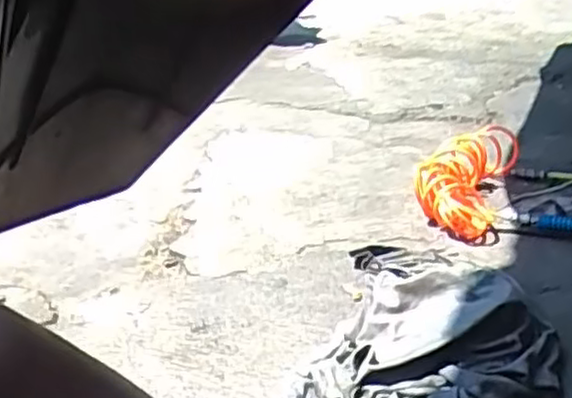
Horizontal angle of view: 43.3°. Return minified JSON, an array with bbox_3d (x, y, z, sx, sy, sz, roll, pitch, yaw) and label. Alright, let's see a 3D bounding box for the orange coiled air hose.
[{"bbox_3d":[0.385,-0.065,1.513,0.165,0.095,0.470,10,27,20],"label":"orange coiled air hose"}]

